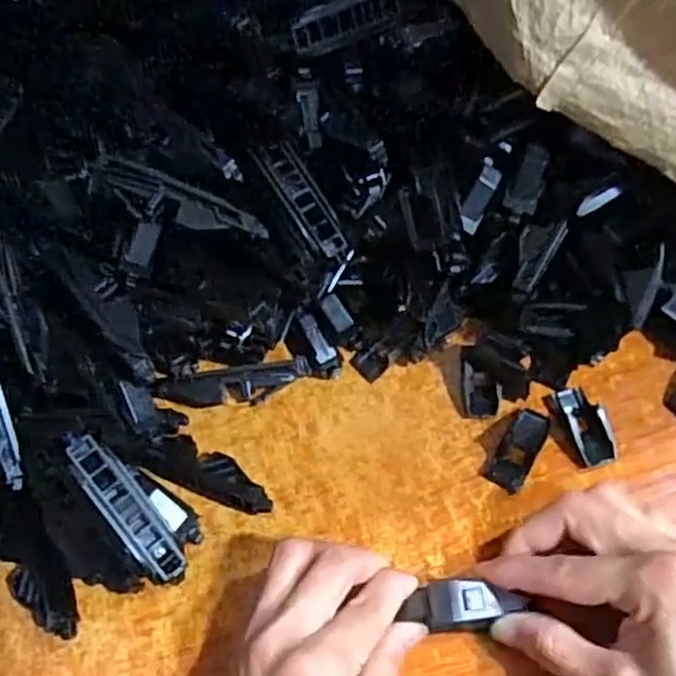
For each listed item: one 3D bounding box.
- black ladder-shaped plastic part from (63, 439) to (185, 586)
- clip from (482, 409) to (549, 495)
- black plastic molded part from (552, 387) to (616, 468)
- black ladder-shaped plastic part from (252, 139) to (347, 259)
[{"bbox_3d":[-0.095,0.077,0.319,0.020,0.011,0.074,-37,90,-16],"label":"black ladder-shaped plastic part"},{"bbox_3d":[0.088,0.055,0.347,0.018,0.006,0.043,26,65,18],"label":"clip"},{"bbox_3d":[0.121,0.042,0.345,0.019,0.013,0.041,-13,60,-3],"label":"black plastic molded part"},{"bbox_3d":[-0.017,-0.066,0.336,0.018,0.008,0.061,-34,94,-15],"label":"black ladder-shaped plastic part"}]

